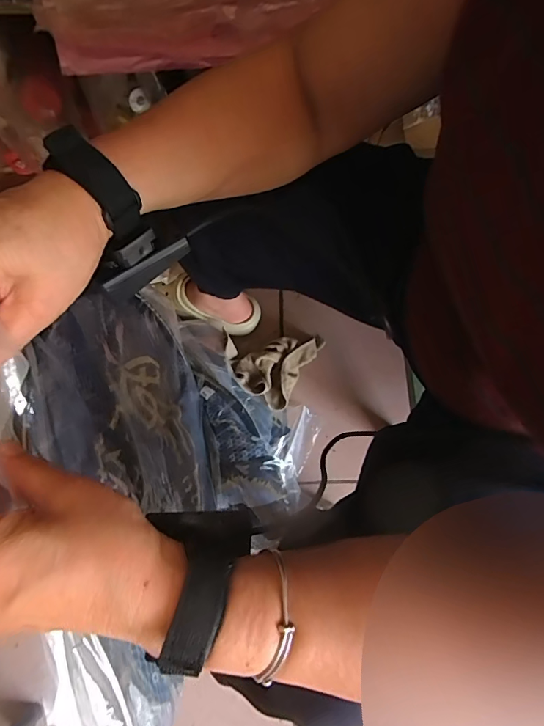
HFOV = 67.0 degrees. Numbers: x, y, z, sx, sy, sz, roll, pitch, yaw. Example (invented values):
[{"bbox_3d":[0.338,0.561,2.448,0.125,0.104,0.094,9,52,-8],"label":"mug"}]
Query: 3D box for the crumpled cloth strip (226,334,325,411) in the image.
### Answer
[{"bbox_3d":[0.007,0.016,0.785,0.183,0.063,0.137,-1,77,-2],"label":"crumpled cloth strip"}]

